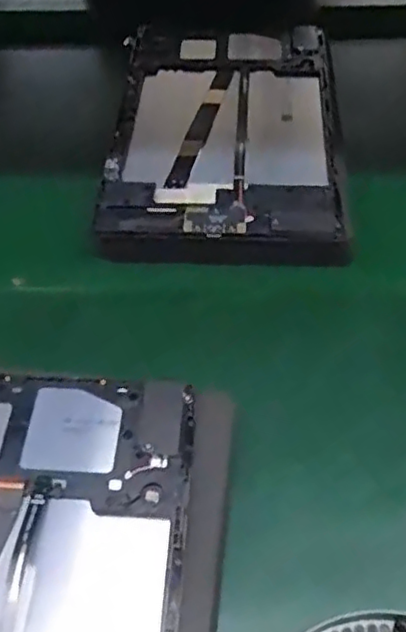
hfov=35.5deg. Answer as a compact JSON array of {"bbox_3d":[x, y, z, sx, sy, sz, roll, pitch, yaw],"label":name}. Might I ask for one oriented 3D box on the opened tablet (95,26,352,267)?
[{"bbox_3d":[0.016,-0.132,0.447,0.154,0.020,0.246,-1,51,2],"label":"opened tablet"}]

